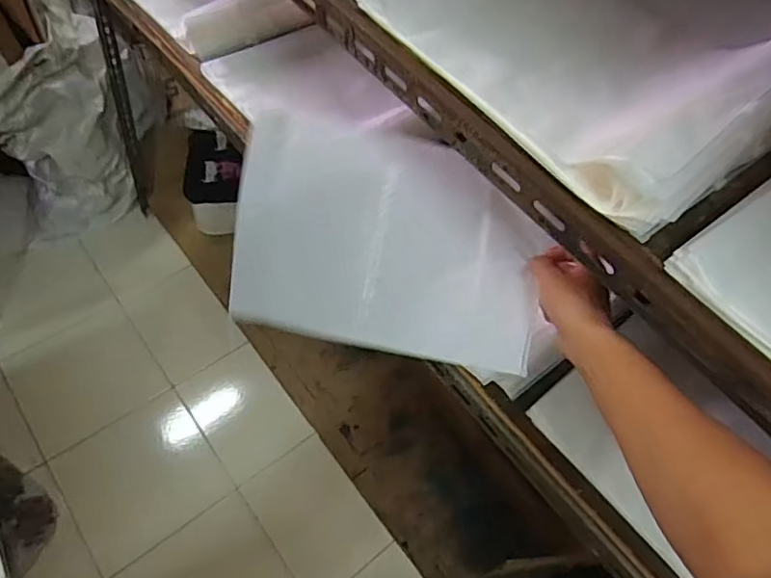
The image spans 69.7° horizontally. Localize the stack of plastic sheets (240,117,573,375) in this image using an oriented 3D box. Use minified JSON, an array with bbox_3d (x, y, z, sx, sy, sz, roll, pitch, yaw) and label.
[{"bbox_3d":[-0.005,-0.060,0.602,0.345,0.040,0.239,10,85,14],"label":"stack of plastic sheets"}]

